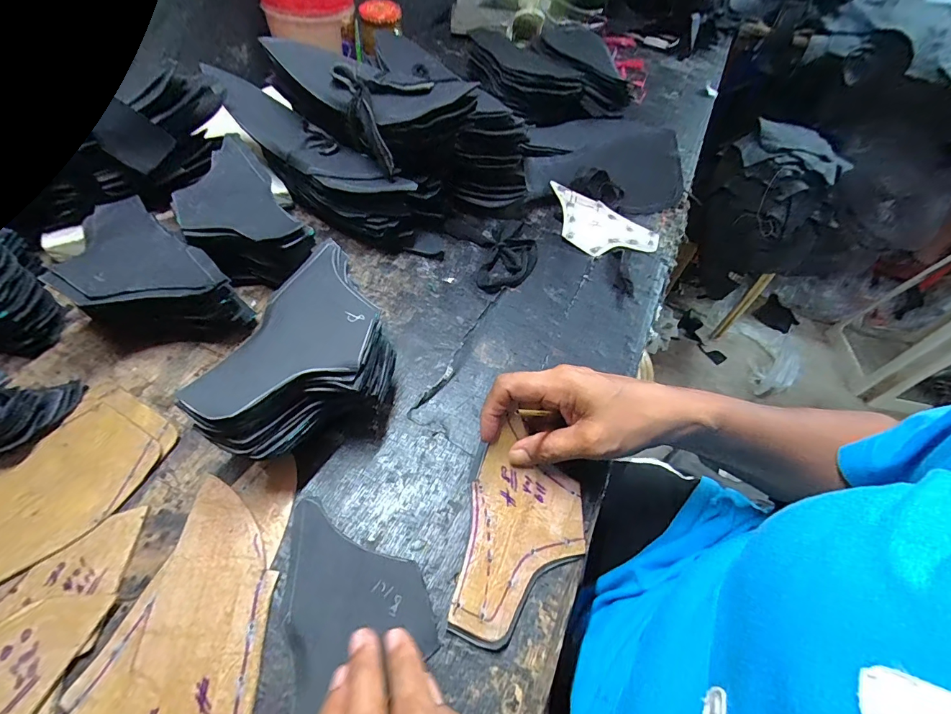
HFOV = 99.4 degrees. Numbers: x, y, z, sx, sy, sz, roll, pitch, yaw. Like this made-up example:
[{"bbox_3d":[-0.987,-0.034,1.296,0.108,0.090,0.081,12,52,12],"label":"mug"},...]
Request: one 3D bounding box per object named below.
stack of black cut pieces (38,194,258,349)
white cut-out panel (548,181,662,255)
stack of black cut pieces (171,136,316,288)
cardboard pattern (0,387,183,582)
[{"bbox_3d":[-0.270,-0.057,0.336,0.155,0.061,0.090,34,57,19],"label":"stack of black cut pieces"},{"bbox_3d":[0.149,-0.153,0.479,0.135,0.008,0.076,25,67,3],"label":"white cut-out panel"},{"bbox_3d":[-0.219,-0.123,0.375,0.086,0.070,0.153,-31,61,-25],"label":"stack of black cut pieces"},{"bbox_3d":[-0.297,0.108,0.240,0.080,0.007,0.214,32,56,18],"label":"cardboard pattern"}]

